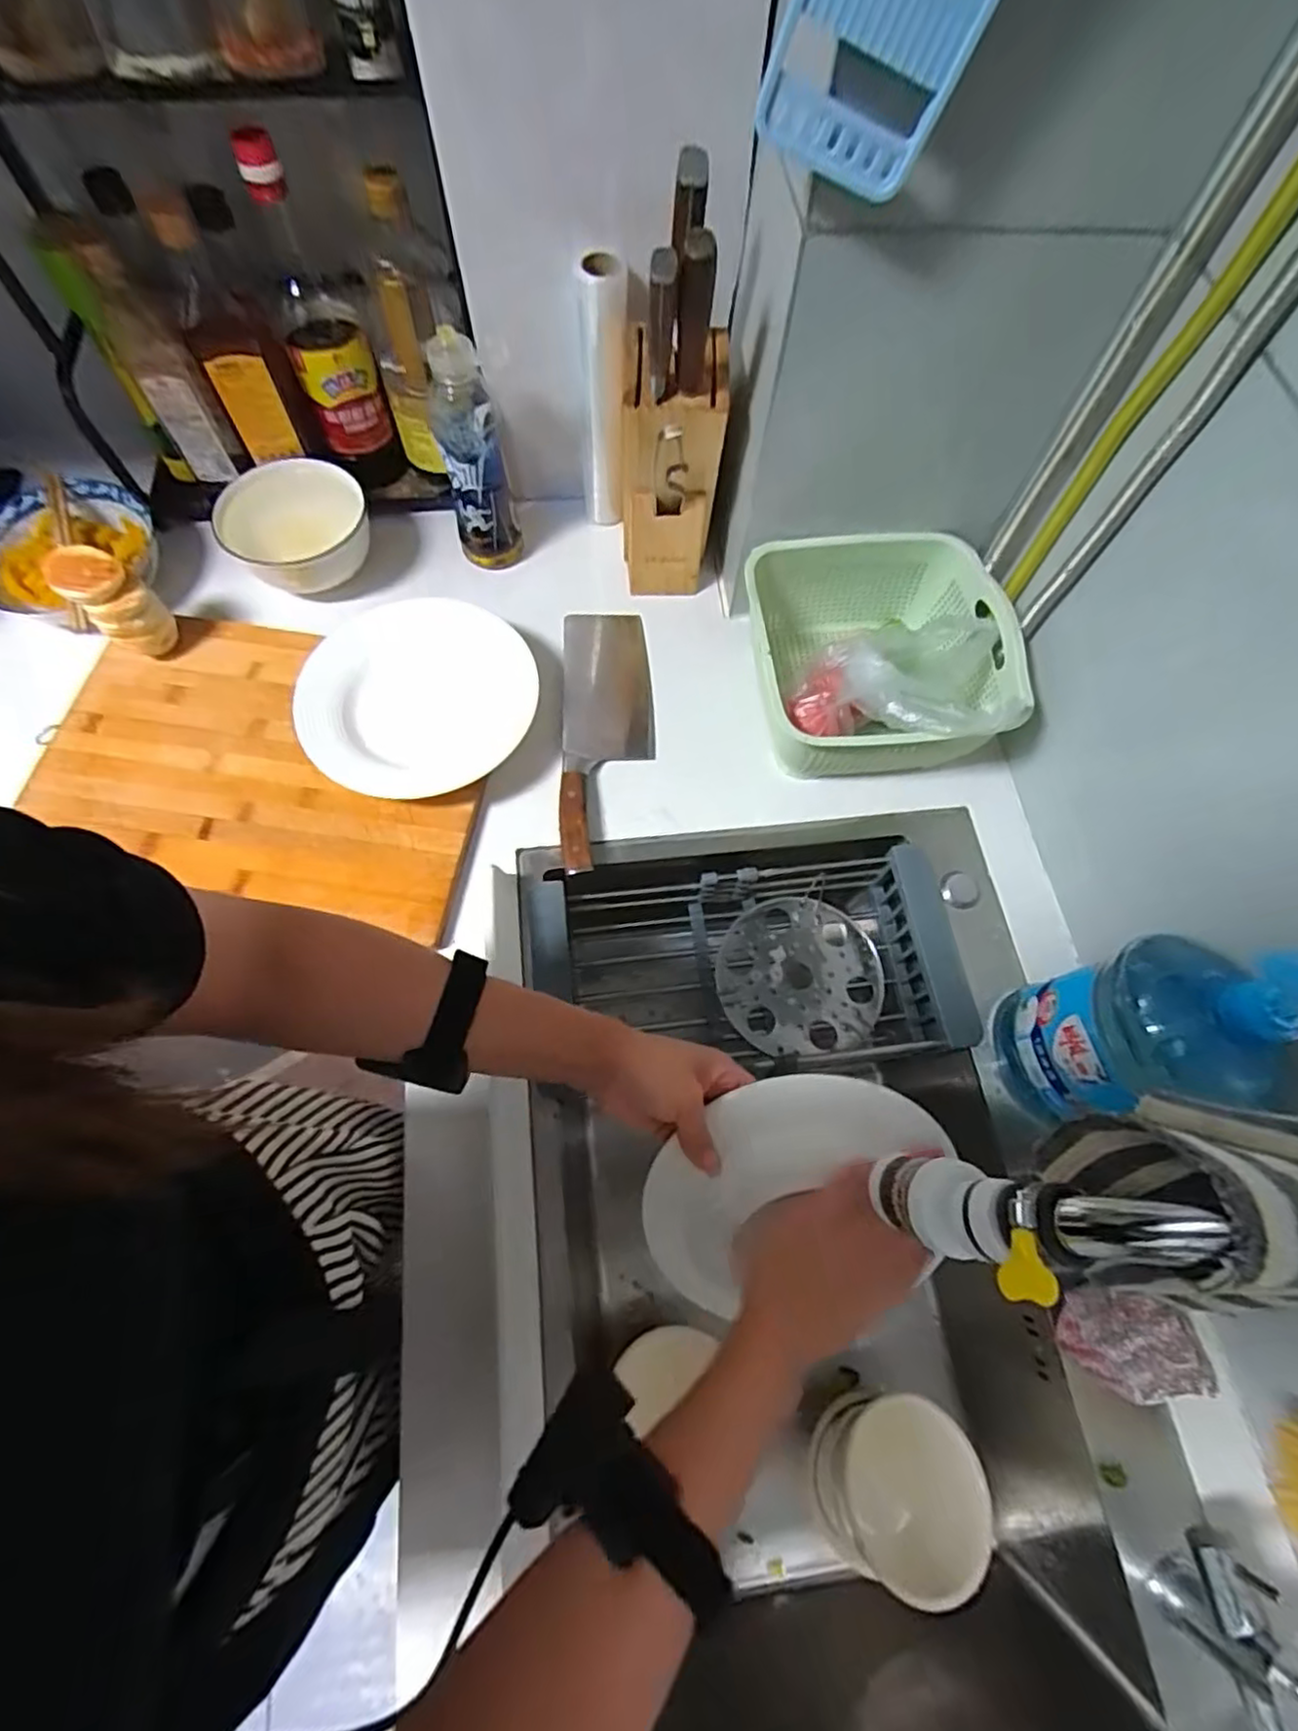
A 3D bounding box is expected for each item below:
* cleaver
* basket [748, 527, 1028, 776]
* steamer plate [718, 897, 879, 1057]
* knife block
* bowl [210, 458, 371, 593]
[{"bbox_3d":[-0.042,-0.138,0.682,0.091,0.035,0.307,-2,67,-3],"label":"cleaver"},{"bbox_3d":[0.217,-0.196,0.659,0.246,0.116,0.231,-6,68,-4],"label":"basket"},{"bbox_3d":[0.149,0.108,0.681,0.159,0.009,0.154,1,67,-2],"label":"steamer plate"},{"bbox_3d":[0.021,-0.395,0.619,0.088,0.341,0.106,4,67,0],"label":"knife block"},{"bbox_3d":[-0.361,-0.350,0.708,0.136,0.075,0.127,1,67,-2],"label":"bowl"}]

